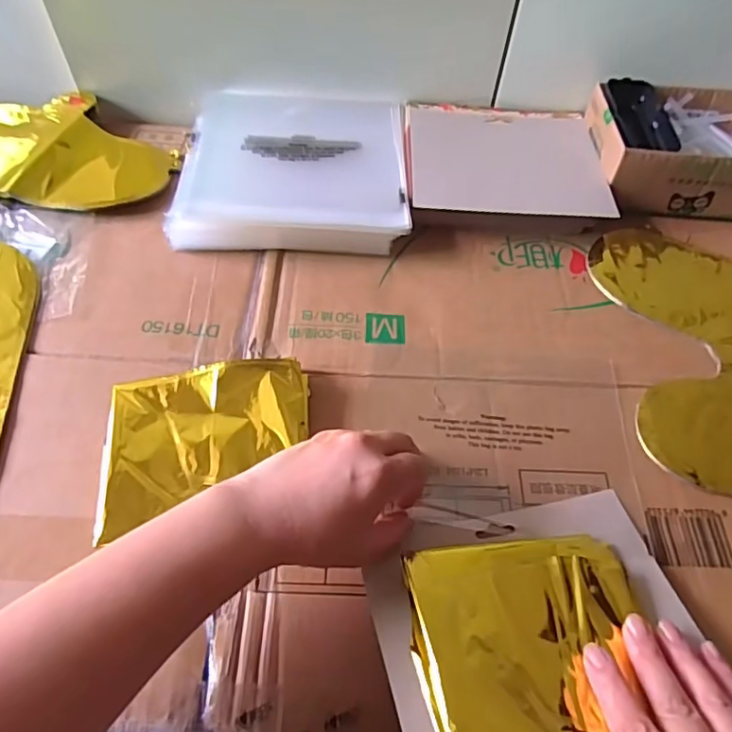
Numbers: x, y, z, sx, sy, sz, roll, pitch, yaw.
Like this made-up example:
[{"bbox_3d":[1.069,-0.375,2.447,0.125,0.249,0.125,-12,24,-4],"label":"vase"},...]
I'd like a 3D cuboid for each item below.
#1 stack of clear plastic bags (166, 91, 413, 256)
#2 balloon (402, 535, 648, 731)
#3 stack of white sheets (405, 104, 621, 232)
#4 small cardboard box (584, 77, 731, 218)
[{"bbox_3d":[-0.072,-0.204,0.569,0.220,0.036,0.231,0,55,-4],"label":"stack of clear plastic bags"},{"bbox_3d":[0.096,0.160,0.315,0.139,0.018,0.129,3,43,-14],"label":"balloon"},{"bbox_3d":[0.136,-0.204,0.569,0.188,0.037,0.168,3,54,-2],"label":"stack of white sheets"},{"bbox_3d":[0.327,-0.222,0.579,0.181,0.072,0.131,0,55,-4],"label":"small cardboard box"}]

